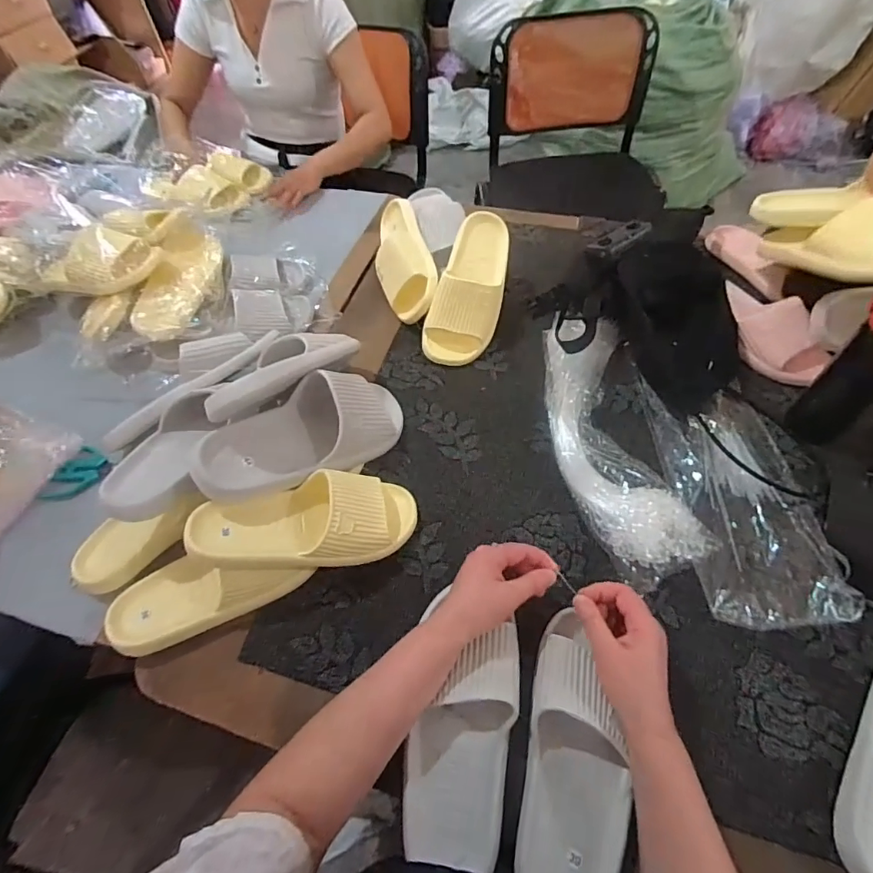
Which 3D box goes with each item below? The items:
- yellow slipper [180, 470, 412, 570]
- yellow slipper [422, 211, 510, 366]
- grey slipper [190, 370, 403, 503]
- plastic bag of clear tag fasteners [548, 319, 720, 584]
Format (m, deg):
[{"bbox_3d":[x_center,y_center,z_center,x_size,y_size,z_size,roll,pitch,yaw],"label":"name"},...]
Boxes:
[{"bbox_3d":[-0.141,0.096,0.560,0.251,0.067,0.100,-4,54,-15],"label":"yellow slipper"},{"bbox_3d":[0.053,-0.237,0.775,0.101,0.059,0.248,15,82,13],"label":"yellow slipper"},{"bbox_3d":[-0.151,-0.008,0.609,0.279,0.099,0.101,-25,56,-32],"label":"grey slipper"},{"bbox_3d":[0.228,-0.009,0.672,0.144,0.049,0.426,-8,55,-1],"label":"plastic bag of clear tag fasteners"}]

